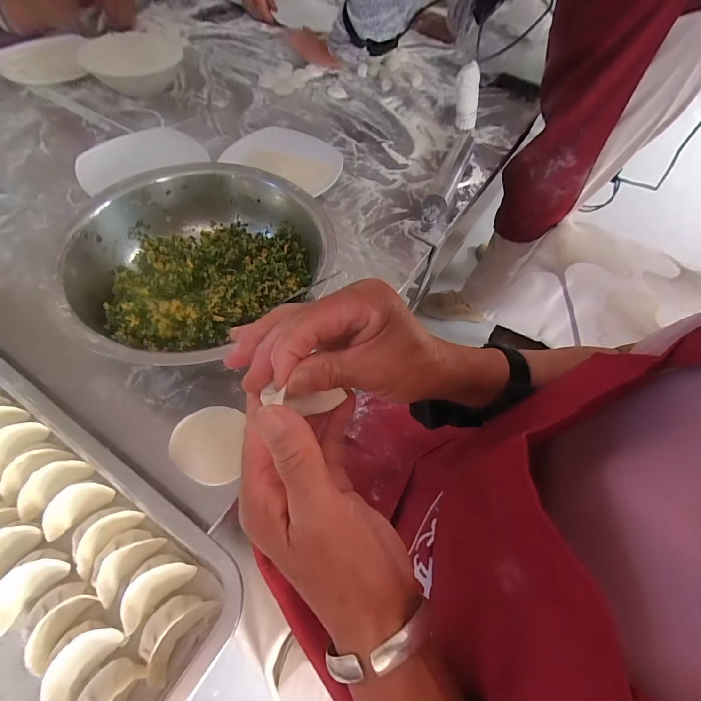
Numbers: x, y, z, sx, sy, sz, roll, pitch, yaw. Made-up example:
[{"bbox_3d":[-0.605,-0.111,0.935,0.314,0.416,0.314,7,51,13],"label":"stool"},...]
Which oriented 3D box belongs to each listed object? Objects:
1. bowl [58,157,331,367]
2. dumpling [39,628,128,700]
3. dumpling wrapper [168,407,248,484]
[{"bbox_3d":[-0.171,-0.097,0.419,0.249,0.083,0.270,2,56,-3],"label":"bowl"},{"bbox_3d":[-0.187,0.221,0.256,0.025,0.036,0.054,34,62,15],"label":"dumpling"},{"bbox_3d":[-0.140,0.091,0.354,0.064,0.004,0.073,5,60,-14],"label":"dumpling wrapper"}]

